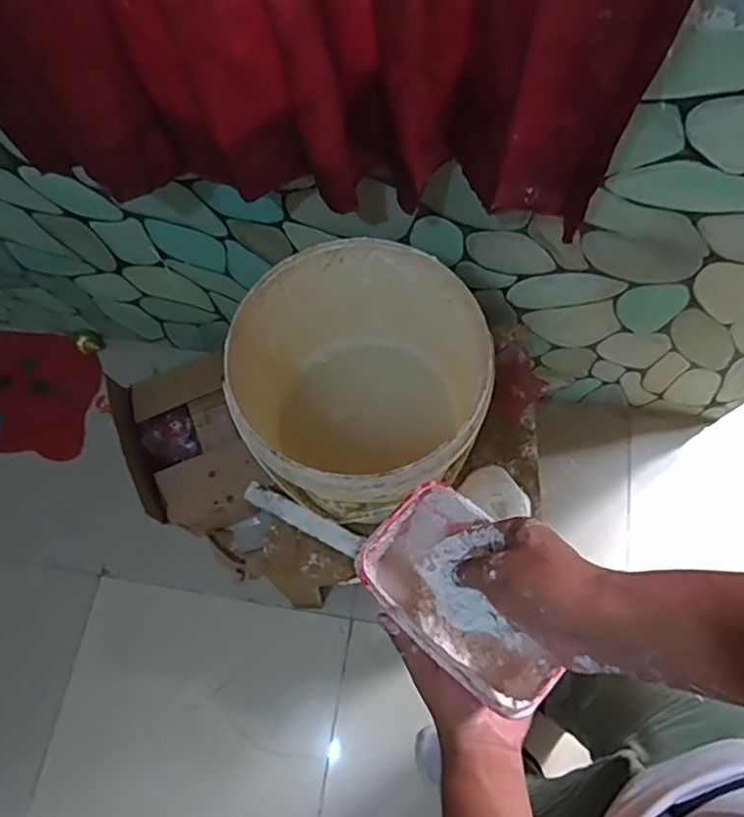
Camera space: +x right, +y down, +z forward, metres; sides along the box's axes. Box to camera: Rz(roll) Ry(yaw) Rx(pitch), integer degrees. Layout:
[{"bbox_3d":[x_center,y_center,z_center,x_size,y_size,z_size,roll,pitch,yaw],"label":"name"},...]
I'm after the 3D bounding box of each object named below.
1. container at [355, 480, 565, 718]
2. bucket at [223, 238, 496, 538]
[{"bbox_3d":[0.071,0.140,0.456,0.157,0.086,0.097,42,78,14],"label":"container"},{"bbox_3d":[-0.008,-0.015,0.823,0.297,0.294,0.312,-1,69,2],"label":"bucket"}]

